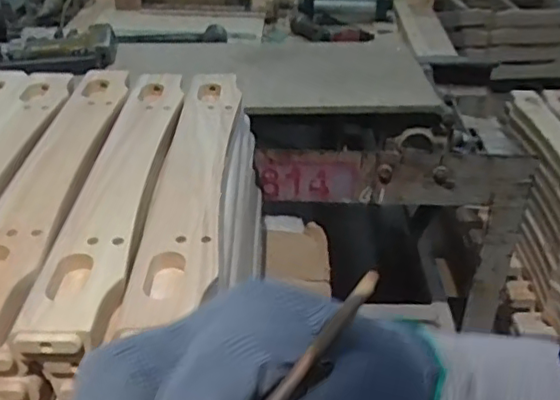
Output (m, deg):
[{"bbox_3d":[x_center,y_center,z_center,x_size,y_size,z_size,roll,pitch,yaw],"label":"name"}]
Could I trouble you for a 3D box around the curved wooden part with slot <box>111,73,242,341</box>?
[{"bbox_3d":[-0.085,-0.034,0.650,0.070,0.026,0.462,1,34,-1],"label":"curved wooden part with slot"}]

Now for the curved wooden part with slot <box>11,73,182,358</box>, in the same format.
[{"bbox_3d":[-0.167,-0.027,0.650,0.075,0.029,0.480,0,34,-2],"label":"curved wooden part with slot"}]

